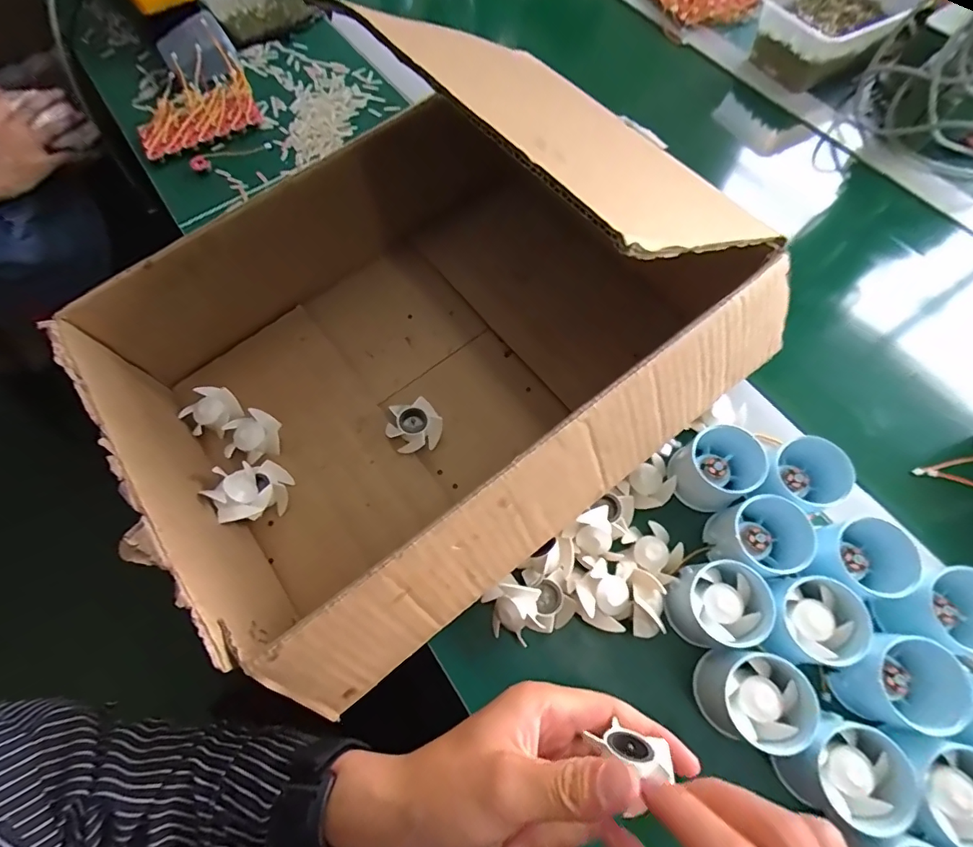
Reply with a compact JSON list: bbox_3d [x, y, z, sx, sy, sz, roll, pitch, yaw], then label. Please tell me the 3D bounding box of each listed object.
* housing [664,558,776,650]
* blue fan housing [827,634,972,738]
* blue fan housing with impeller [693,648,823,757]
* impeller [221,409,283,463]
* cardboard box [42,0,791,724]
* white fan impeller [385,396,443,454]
[{"bbox_3d":[0.155,0.122,0.321,0.051,0.049,0.052,0,67,1],"label":"housing"},{"bbox_3d":[0.258,0.159,0.297,0.065,0.041,0.055,4,67,3],"label":"blue fan housing"},{"bbox_3d":[0.164,0.170,0.299,0.052,0.052,0.051,0,67,1],"label":"blue fan housing with impeller"},{"bbox_3d":[-0.190,0.010,0.387,0.037,0.013,0.043,-6,67,-2],"label":"impeller"},{"bbox_3d":[-0.041,-0.052,0.363,0.408,0.139,0.325,-35,71,-13],"label":"cardboard box"},{"bbox_3d":[-0.058,0.003,0.385,0.042,0.021,0.038,-19,68,-7],"label":"white fan impeller"}]

